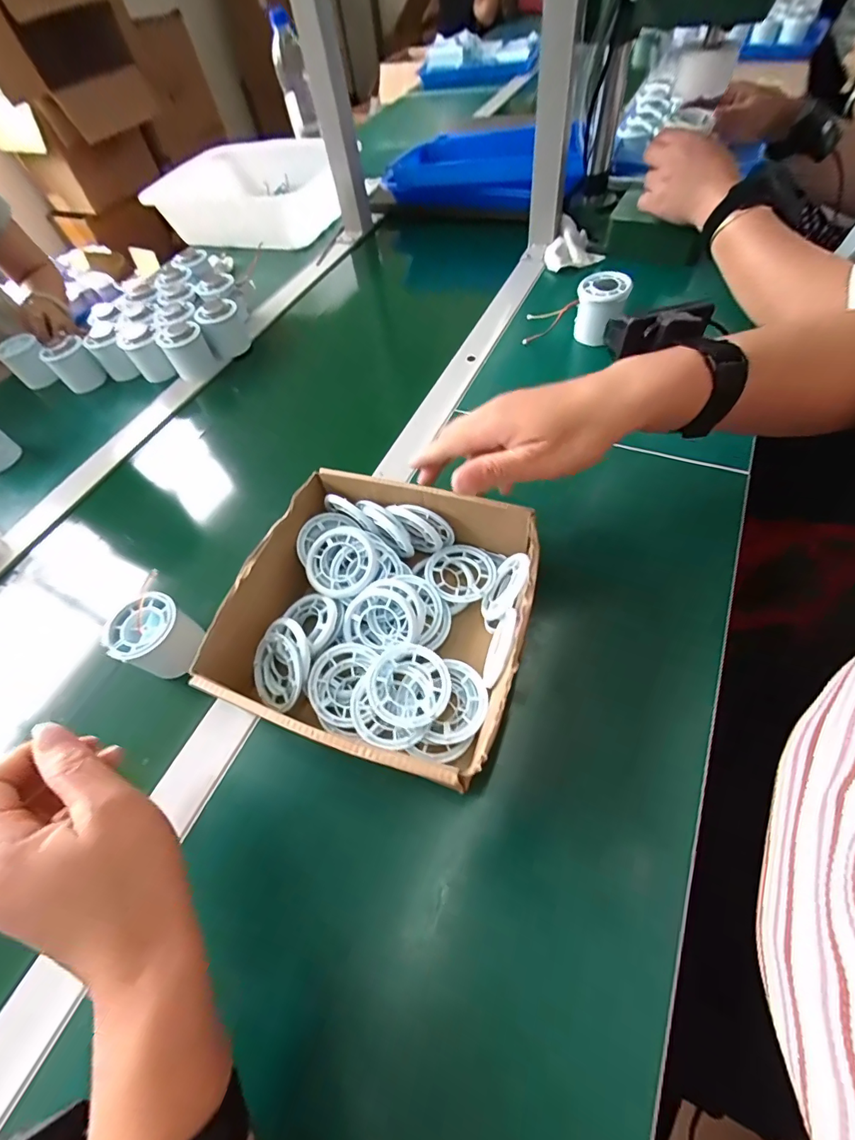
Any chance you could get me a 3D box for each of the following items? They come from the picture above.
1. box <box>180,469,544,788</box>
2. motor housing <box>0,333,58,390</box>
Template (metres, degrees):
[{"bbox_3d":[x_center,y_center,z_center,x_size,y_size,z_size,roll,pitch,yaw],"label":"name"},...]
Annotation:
[{"bbox_3d":[-0.039,0.030,0.331,0.210,0.072,0.192,15,63,12],"label":"box"},{"bbox_3d":[-0.558,-0.292,0.620,0.040,0.055,0.052,38,70,22],"label":"motor housing"}]

